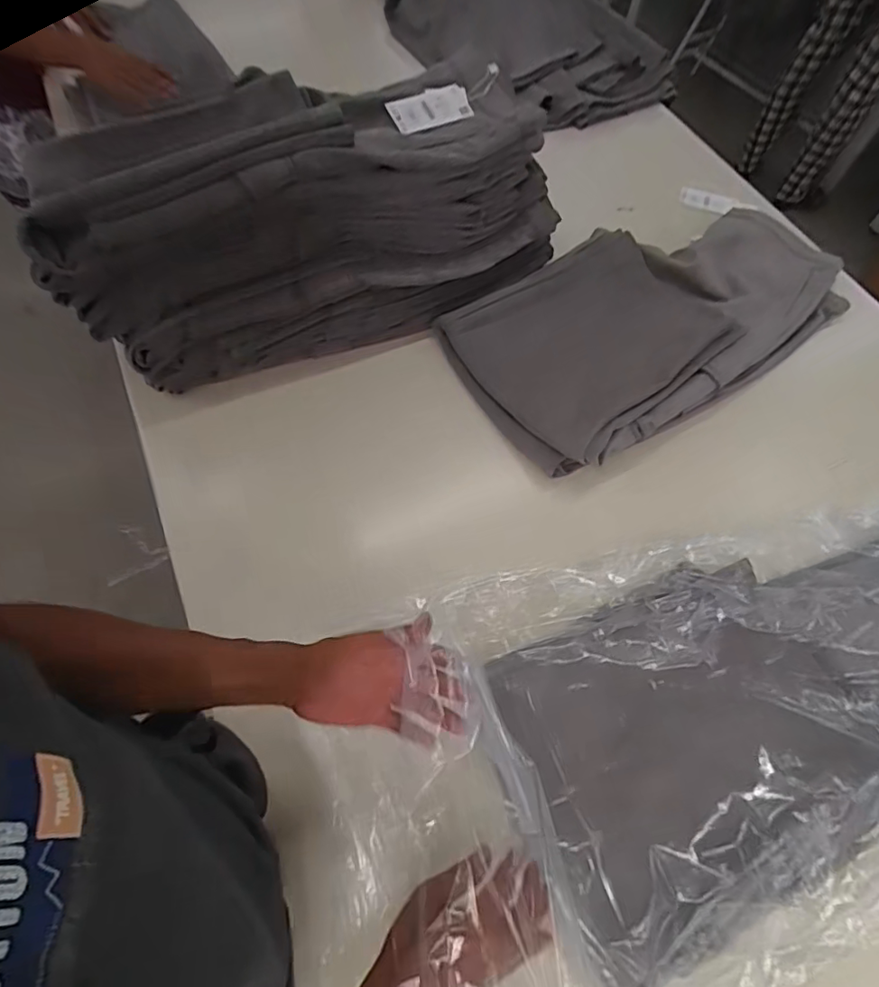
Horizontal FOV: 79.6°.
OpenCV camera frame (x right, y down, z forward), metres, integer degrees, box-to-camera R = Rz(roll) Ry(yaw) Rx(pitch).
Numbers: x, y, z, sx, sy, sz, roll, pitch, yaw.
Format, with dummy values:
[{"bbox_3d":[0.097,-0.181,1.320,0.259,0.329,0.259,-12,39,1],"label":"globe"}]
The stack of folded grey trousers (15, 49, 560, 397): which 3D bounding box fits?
[{"bbox_3d":[-0.156,-0.370,0.705,0.651,0.278,0.240,-18,66,-12],"label":"stack of folded grey trousers"}]

